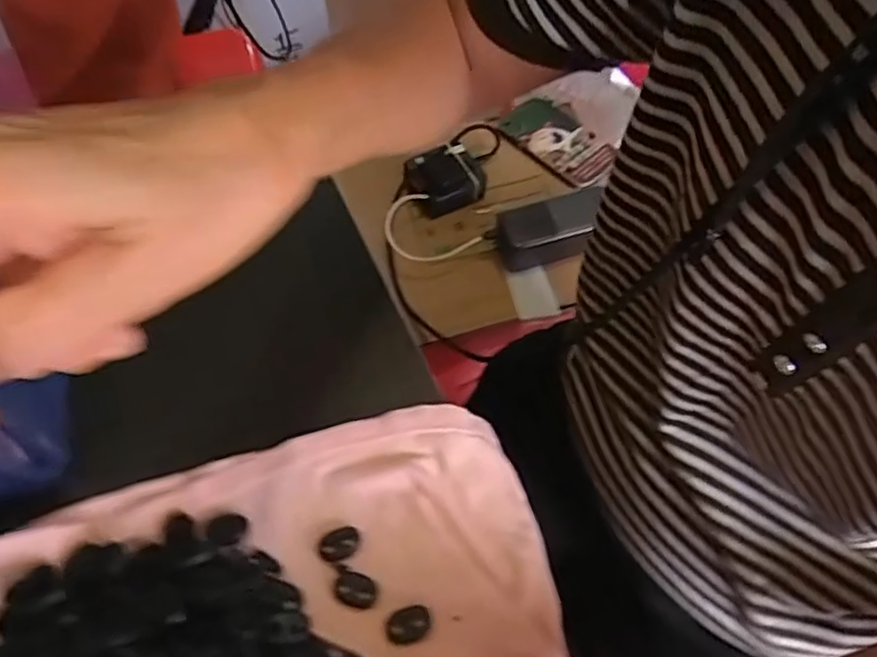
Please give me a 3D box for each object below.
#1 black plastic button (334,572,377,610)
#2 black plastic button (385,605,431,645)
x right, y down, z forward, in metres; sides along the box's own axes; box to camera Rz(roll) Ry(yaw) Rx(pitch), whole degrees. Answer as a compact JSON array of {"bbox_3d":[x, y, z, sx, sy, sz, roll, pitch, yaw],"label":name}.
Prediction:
[{"bbox_3d":[-0.040,0.124,0.308,0.020,0.004,0.015,18,61,9],"label":"black plastic button"},{"bbox_3d":[-0.014,0.137,0.299,0.021,0.004,0.015,-16,61,-10],"label":"black plastic button"}]

